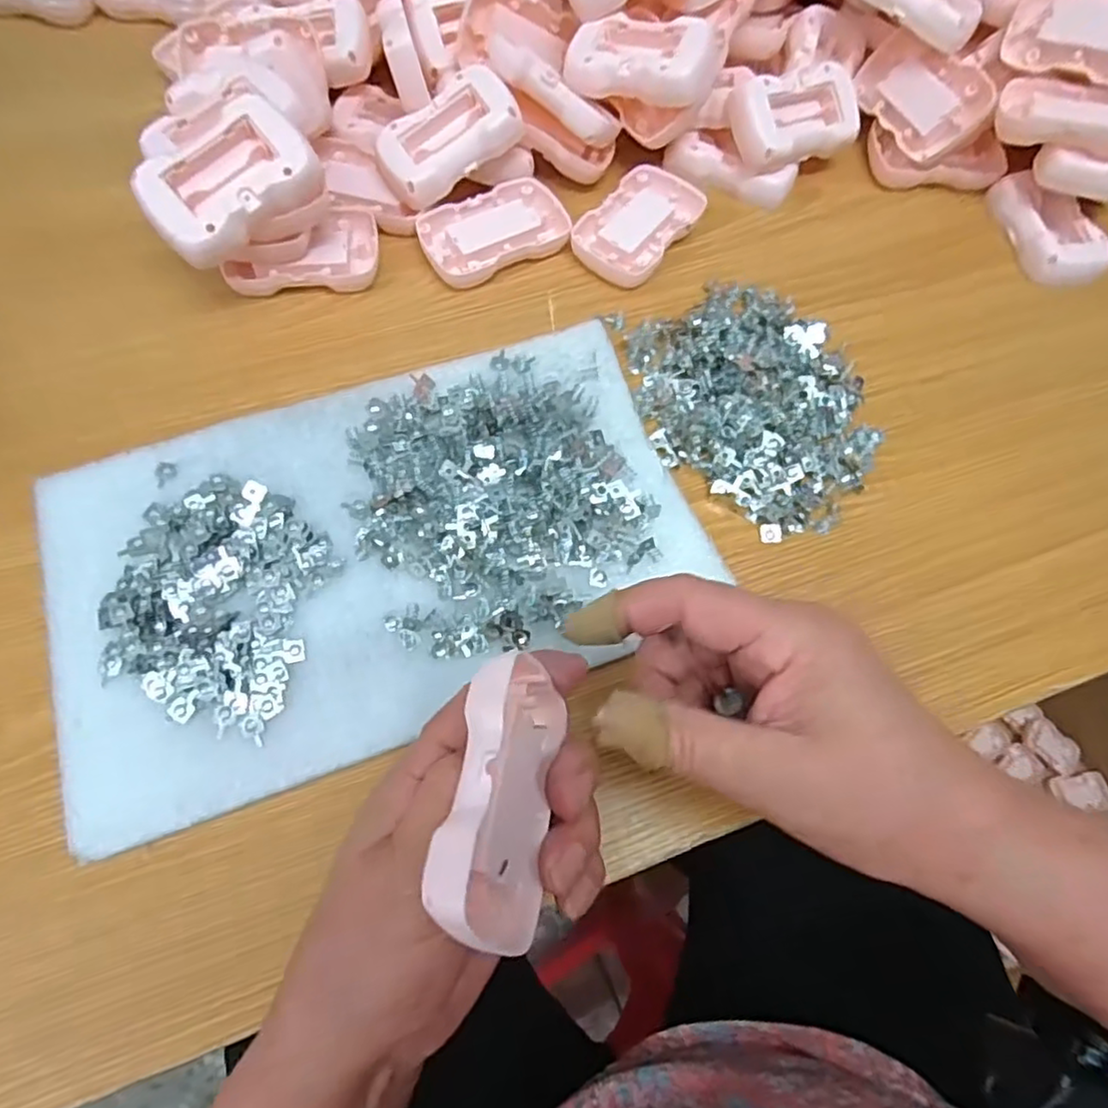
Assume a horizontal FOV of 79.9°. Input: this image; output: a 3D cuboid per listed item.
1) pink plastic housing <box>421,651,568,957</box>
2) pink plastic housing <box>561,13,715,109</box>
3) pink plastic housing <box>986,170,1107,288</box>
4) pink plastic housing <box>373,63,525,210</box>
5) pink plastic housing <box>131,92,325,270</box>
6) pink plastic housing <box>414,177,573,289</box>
[{"bbox_3d":[-0.019,0.076,0.216,0.020,0.064,0.089,-3,63,18],"label":"pink plastic housing"},{"bbox_3d":[0.050,-0.299,0.399,0.084,0.021,0.049,14,80,16],"label":"pink plastic housing"},{"bbox_3d":[0.326,-0.212,0.431,0.046,0.020,0.088,-5,68,-6],"label":"pink plastic housing"},{"bbox_3d":[-0.063,-0.247,0.393,0.084,0.020,0.051,-32,82,6],"label":"pink plastic housing"},{"bbox_3d":[-0.164,-0.188,0.334,0.084,0.019,0.052,-38,93,-9],"label":"pink plastic housing"},{"bbox_3d":[-0.036,-0.195,0.405,0.088,0.017,0.055,-31,73,-14],"label":"pink plastic housing"}]

